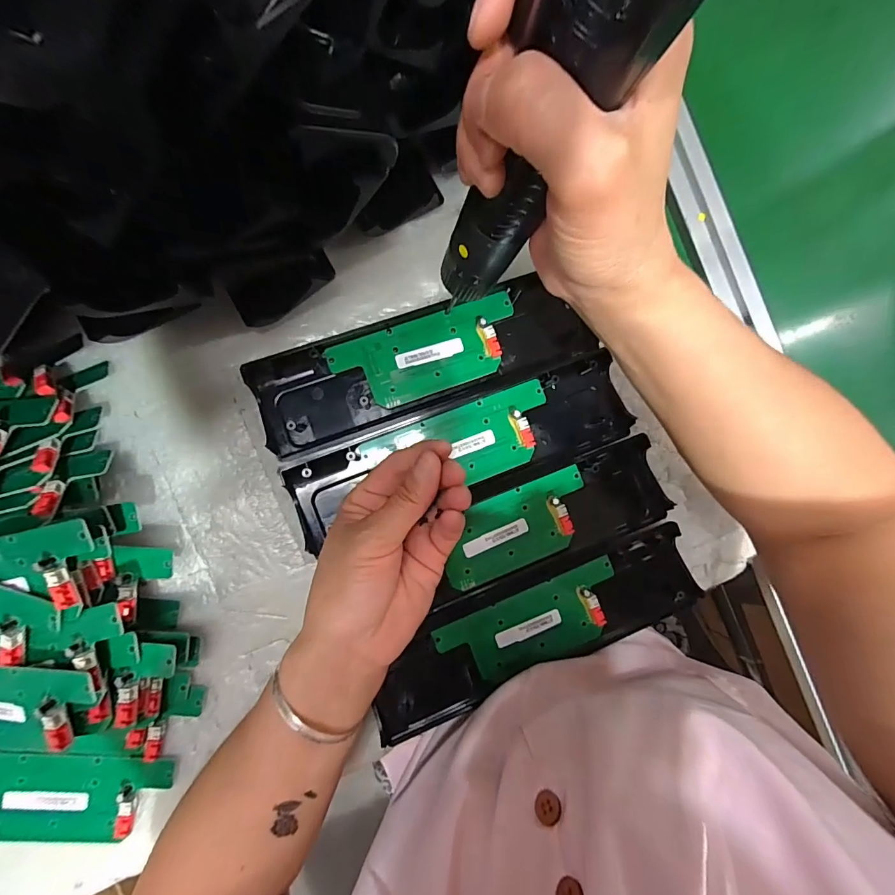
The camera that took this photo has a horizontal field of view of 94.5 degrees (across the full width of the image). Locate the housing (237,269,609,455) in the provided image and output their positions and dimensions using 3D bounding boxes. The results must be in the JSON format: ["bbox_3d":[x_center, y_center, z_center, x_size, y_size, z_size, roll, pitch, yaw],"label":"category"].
[{"bbox_3d":[-0.016,-0.065,0.299,0.238,0.015,0.066,-20,89,-7],"label":"housing"}]

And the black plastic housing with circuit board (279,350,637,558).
[{"bbox_3d":[0.013,0.000,0.297,0.250,0.017,0.063,-21,90,-7],"label":"black plastic housing with circuit board"}]

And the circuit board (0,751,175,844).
[{"bbox_3d":[-0.251,0.224,0.263,0.130,0.011,0.057,8,86,-6],"label":"circuit board"}]

